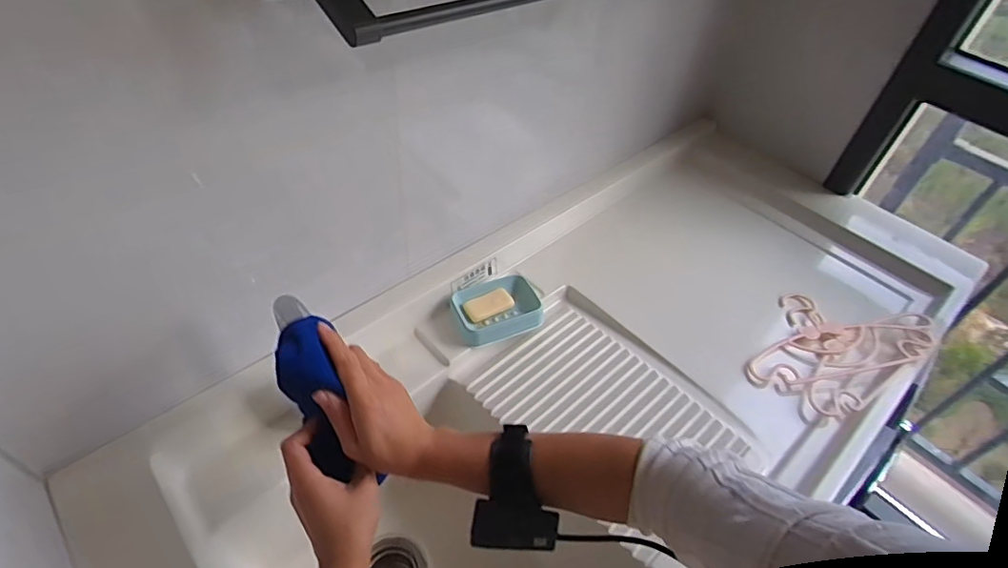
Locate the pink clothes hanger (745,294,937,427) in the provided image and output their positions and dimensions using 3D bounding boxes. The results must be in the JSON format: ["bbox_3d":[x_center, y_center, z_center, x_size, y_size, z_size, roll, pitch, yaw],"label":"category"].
[{"bbox_3d":[0.499,0.087,0.816,0.282,0.057,0.182,-25,55,-26],"label":"pink clothes hanger"}]

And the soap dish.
[{"bbox_3d":[-0.014,0.033,0.794,0.122,0.032,0.097,-14,51,-18],"label":"soap dish"}]

